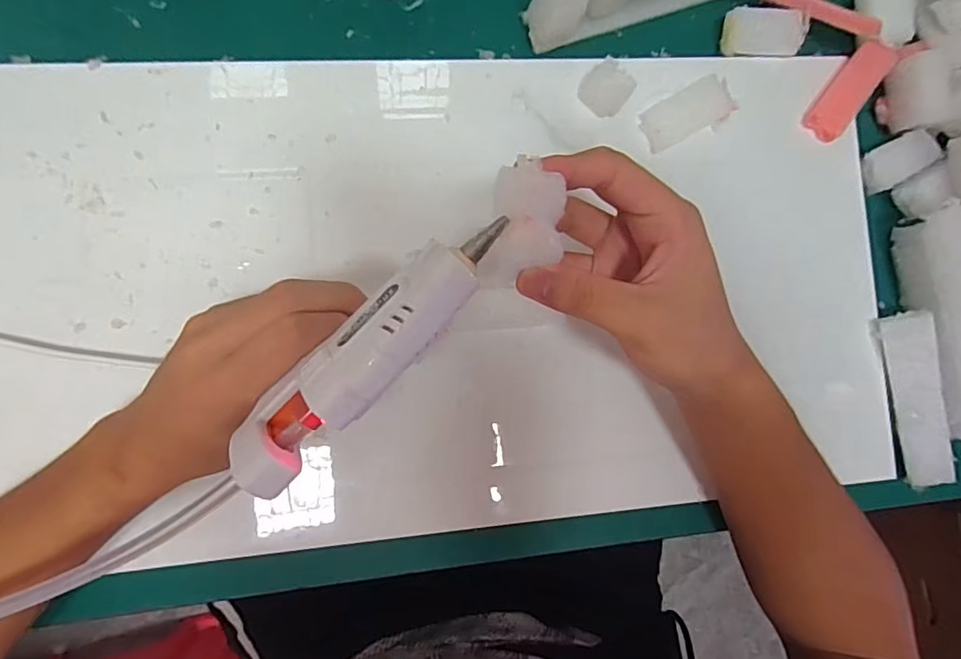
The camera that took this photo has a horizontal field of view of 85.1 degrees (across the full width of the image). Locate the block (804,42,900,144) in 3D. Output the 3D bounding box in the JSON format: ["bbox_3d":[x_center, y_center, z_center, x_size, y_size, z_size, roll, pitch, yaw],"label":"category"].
[{"bbox_3d":[0.260,-0.168,0.367,0.028,0.011,0.081,41,83,-3],"label":"block"}]

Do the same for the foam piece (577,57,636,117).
[{"bbox_3d":[0.082,-0.157,0.341,0.030,0.021,0.025,35,84,-4],"label":"foam piece"}]

